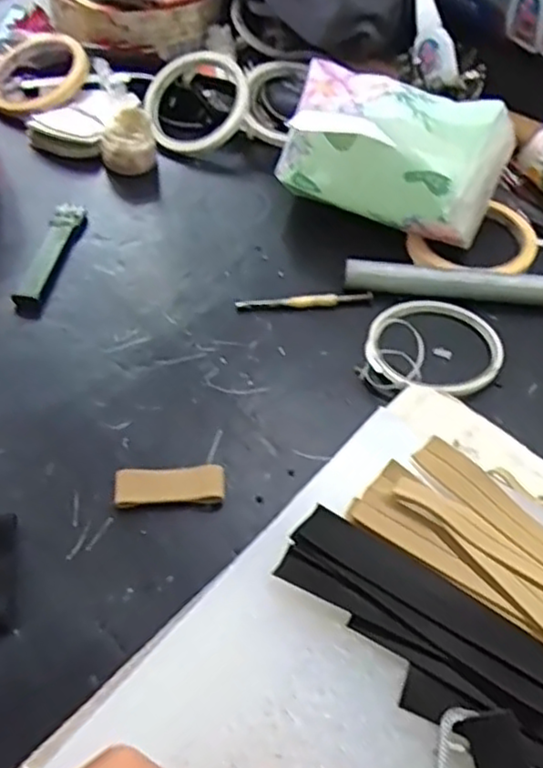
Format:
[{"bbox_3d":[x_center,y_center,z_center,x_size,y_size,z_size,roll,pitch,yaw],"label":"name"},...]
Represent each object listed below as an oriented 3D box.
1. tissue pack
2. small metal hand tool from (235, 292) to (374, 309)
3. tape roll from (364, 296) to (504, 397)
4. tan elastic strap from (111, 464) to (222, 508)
[{"bbox_3d":[0.088,-0.169,0.506,0.151,0.078,0.081,23,55,17],"label":"tissue pack"},{"bbox_3d":[0.023,-0.058,0.490,0.094,0.012,0.010,0,50,-3],"label":"small metal hand tool"},{"bbox_3d":[0.107,-0.028,0.460,0.097,0.014,0.084,-28,56,-27],"label":"tape roll"},{"bbox_3d":[-0.057,0.058,0.394,0.060,0.009,0.022,-3,50,-6],"label":"tan elastic strap"}]

